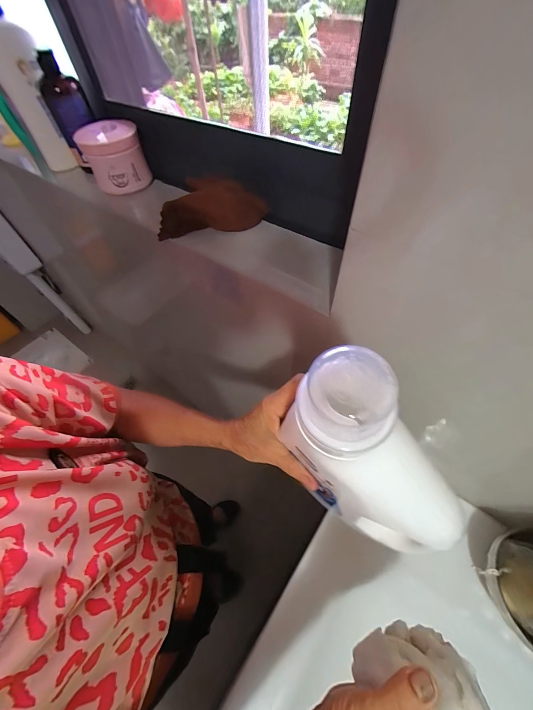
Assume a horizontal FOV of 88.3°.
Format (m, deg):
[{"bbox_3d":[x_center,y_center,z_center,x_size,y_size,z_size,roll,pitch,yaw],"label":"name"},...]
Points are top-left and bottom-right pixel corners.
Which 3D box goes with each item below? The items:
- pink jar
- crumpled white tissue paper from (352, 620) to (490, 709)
[{"bbox_3d":[-0.274,-0.357,0.498,0.093,0.085,0.095,-1,57,2],"label":"pink jar"},{"bbox_3d":[0.117,0.244,0.213,0.076,0.070,0.049,14,59,12],"label":"crumpled white tissue paper"}]

